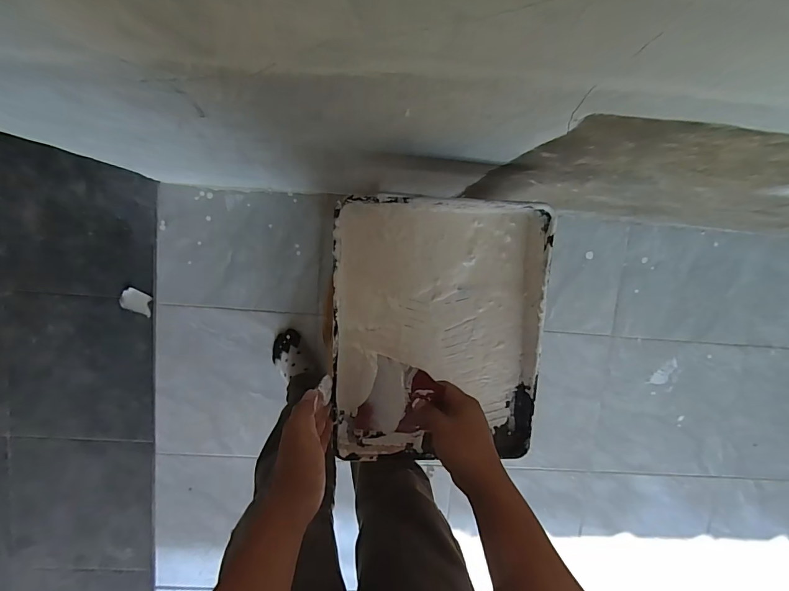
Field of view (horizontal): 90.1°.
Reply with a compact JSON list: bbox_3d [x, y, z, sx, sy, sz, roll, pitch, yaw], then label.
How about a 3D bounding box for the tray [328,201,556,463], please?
[{"bbox_3d":[0.060,0.054,0.527,0.271,0.069,0.346,2,98,-2],"label":"tray"}]

